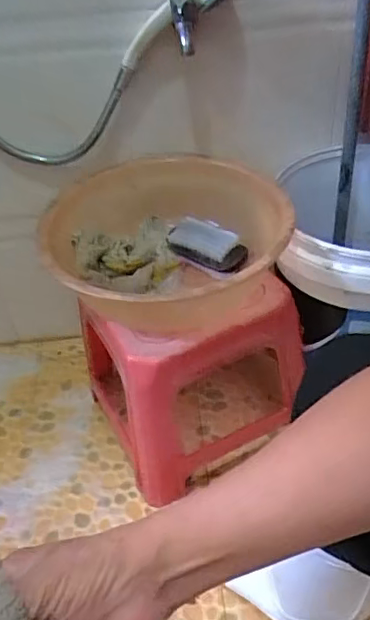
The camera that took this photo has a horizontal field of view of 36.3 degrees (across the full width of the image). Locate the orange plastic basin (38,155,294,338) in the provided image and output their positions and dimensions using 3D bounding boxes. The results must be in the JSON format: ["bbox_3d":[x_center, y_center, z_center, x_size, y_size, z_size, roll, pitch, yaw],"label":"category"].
[{"bbox_3d":[-0.019,-0.104,0.805,0.309,0.132,0.344,-4,42,2],"label":"orange plastic basin"}]

